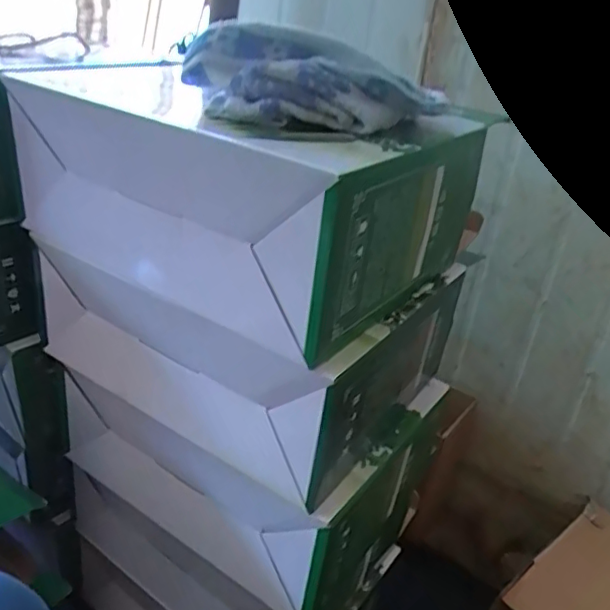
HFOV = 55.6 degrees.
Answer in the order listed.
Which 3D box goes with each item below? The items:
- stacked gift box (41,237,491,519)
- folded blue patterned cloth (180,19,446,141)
[{"bbox_3d":[-0.062,0.016,0.609,0.356,0.143,0.256,21,27,28],"label":"stacked gift box"},{"bbox_3d":[0.011,-0.173,0.457,0.181,0.070,0.132,-11,30,-35],"label":"folded blue patterned cloth"}]

